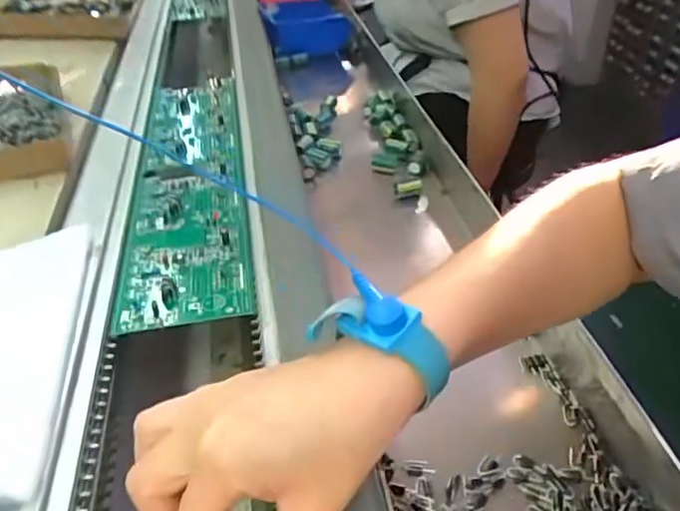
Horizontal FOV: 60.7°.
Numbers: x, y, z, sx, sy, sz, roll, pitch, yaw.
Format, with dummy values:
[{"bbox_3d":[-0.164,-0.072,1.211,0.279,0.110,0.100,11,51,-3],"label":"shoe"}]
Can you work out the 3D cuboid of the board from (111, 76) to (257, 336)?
[{"bbox_3d":[-0.138,-0.077,0.542,0.094,0.018,0.392,-4,38,-9],"label":"board"}]

